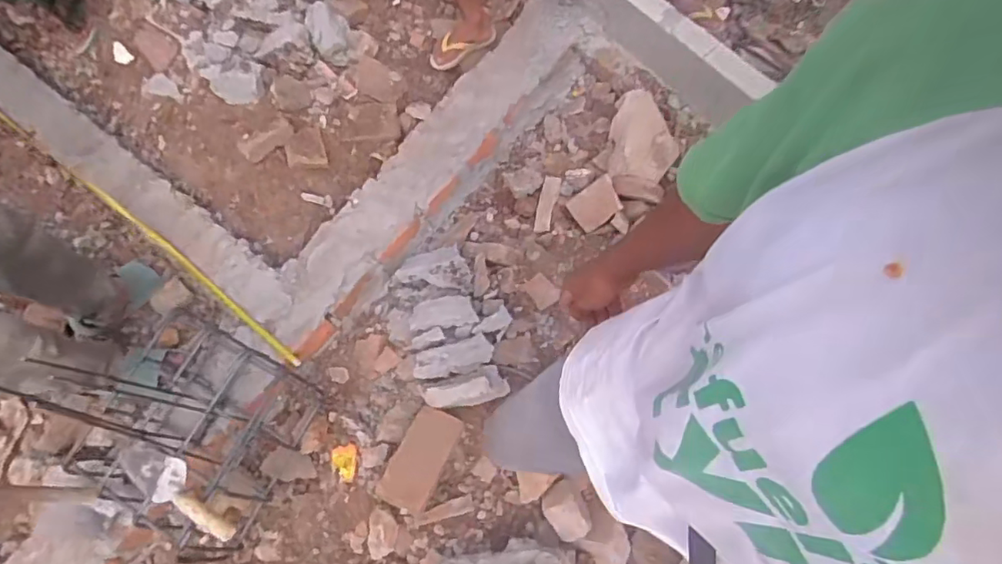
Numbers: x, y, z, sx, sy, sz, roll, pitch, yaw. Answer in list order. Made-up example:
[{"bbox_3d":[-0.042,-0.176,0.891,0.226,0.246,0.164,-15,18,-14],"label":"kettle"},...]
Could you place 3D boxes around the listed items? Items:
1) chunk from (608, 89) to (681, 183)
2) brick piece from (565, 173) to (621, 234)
[{"bbox_3d":[0.392,-0.405,1.522,0.180,0.069,0.281,5,72,8],"label":"chunk"},{"bbox_3d":[0.249,-0.203,1.464,0.129,0.021,0.102,-34,100,13],"label":"brick piece"}]

